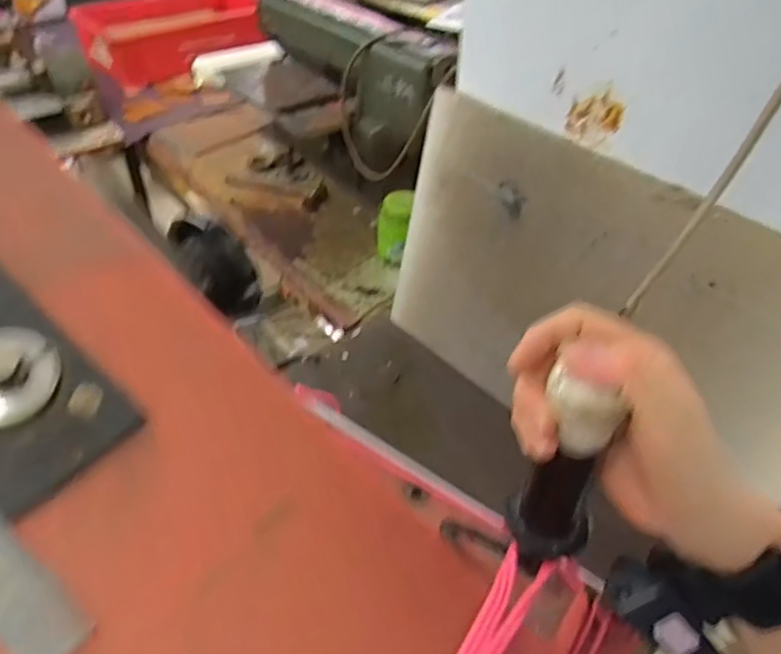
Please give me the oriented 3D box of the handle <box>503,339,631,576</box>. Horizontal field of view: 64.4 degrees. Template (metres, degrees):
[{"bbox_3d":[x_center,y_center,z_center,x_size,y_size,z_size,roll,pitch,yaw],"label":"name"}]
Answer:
[{"bbox_3d":[0.090,0.076,0.322,0.044,0.155,0.038,19,50,18],"label":"handle"}]

